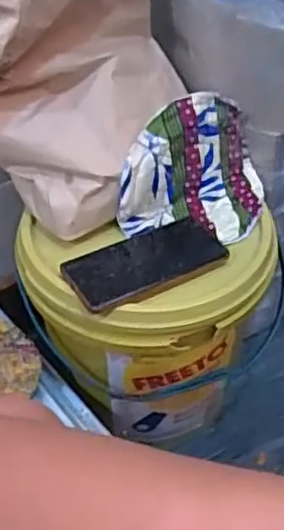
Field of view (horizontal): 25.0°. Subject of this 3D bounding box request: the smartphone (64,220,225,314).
[{"bbox_3d":[0.007,-0.002,0.660,0.166,0.012,0.077,-17,47,-17],"label":"smartphone"}]

